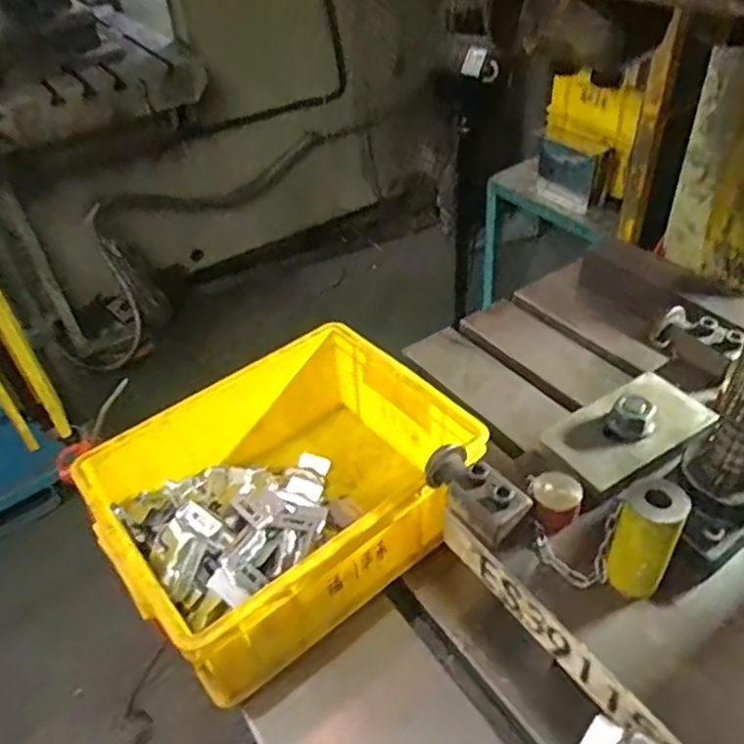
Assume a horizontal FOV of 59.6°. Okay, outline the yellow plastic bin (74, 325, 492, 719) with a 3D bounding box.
[{"bbox_3d":[-0.091,0.124,0.676,0.341,0.130,0.260,-30,48,-27],"label":"yellow plastic bin"}]

